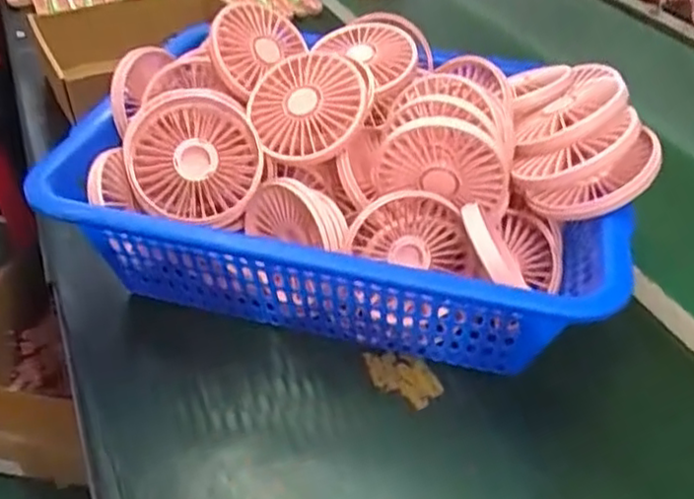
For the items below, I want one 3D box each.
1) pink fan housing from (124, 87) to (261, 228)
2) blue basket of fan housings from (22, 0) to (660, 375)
[{"bbox_3d":[-0.107,-0.064,0.464,0.088,0.092,0.023,-17,-1,-9],"label":"pink fan housing"},{"bbox_3d":[0.004,-0.045,0.505,0.372,0.163,0.261,10,43,9],"label":"blue basket of fan housings"}]

